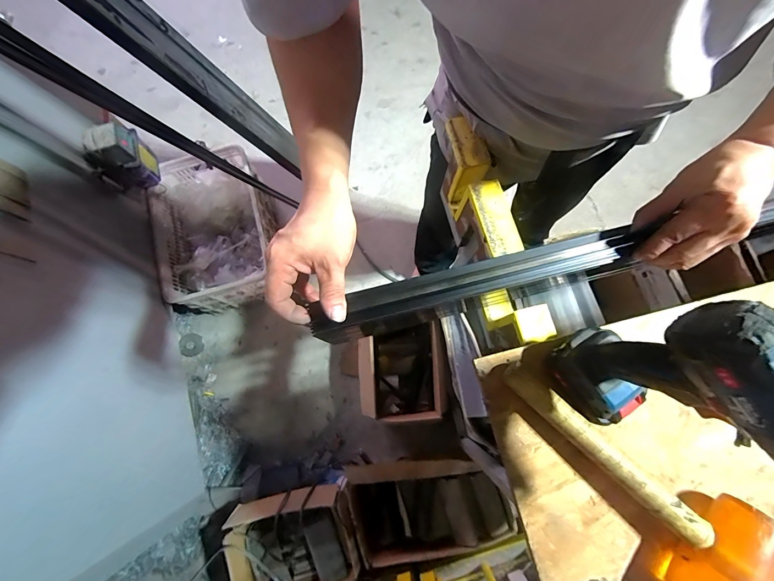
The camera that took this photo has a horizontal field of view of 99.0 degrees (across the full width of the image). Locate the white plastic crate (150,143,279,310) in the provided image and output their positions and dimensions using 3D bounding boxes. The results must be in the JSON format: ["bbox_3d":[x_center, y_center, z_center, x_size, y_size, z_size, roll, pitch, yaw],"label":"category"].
[{"bbox_3d":[-0.626,-0.224,1.244,0.368,0.246,0.540,-15,77,-2],"label":"white plastic crate"}]

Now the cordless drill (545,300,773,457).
[{"bbox_3d":[0.242,0.106,0.266,0.071,0.204,0.175,-27,78,-5],"label":"cordless drill"}]

